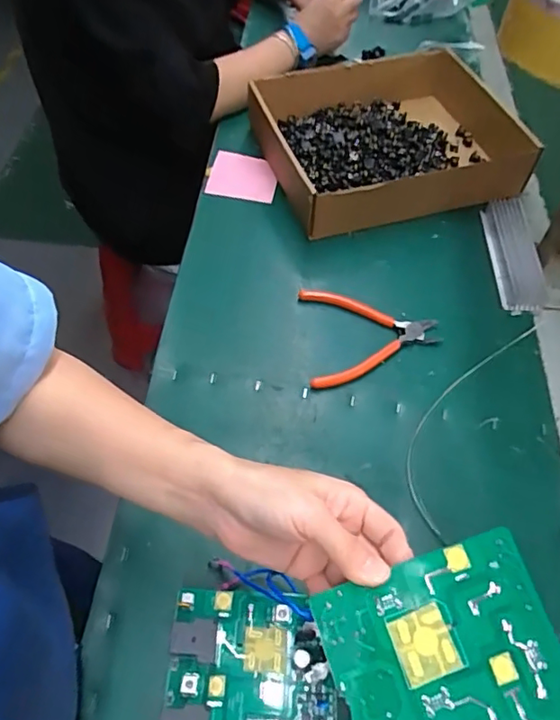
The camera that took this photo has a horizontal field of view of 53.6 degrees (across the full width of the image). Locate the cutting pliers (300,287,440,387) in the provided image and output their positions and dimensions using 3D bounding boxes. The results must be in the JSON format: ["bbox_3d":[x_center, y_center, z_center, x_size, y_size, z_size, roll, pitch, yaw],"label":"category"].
[{"bbox_3d":[0.096,-0.027,0.574,0.140,0.016,0.113,-4,55,-5],"label":"cutting pliers"}]

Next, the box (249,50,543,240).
[{"bbox_3d":[0.141,-0.283,0.714,0.313,0.078,0.240,-13,56,-11],"label":"box"}]

